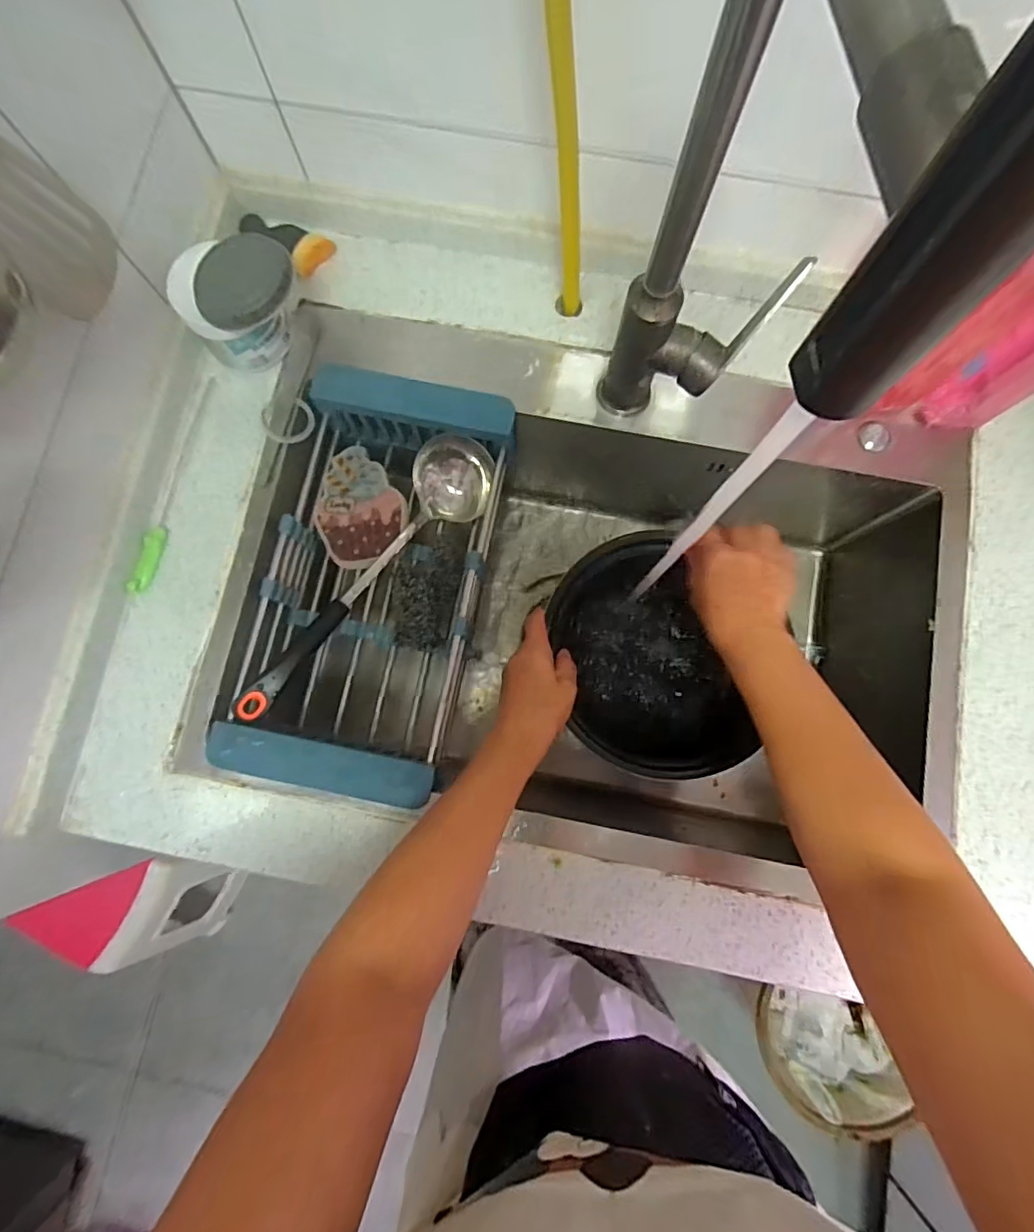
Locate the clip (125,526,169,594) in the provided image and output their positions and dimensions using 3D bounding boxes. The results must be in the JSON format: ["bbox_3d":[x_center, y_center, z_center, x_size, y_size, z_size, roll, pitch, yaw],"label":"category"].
[{"bbox_3d":[-0.325,-0.050,0.482,0.013,0.010,0.062,16,80,3],"label":"clip"}]

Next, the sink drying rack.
[{"bbox_3d":[-0.133,-0.032,0.523,0.188,0.096,0.373,11,81,2],"label":"sink drying rack"}]

